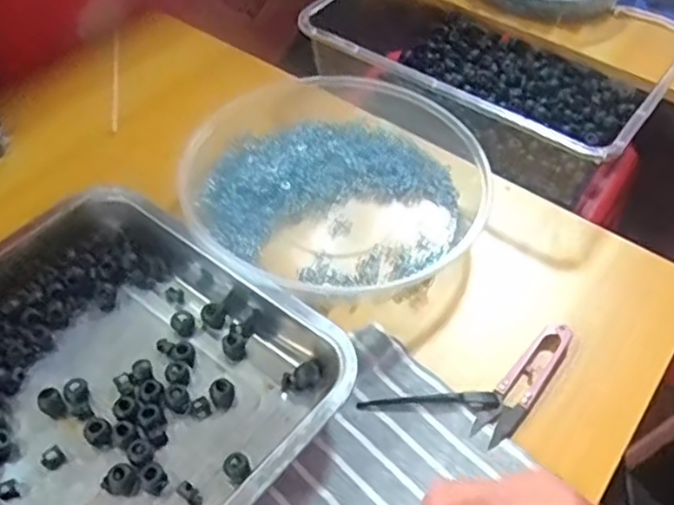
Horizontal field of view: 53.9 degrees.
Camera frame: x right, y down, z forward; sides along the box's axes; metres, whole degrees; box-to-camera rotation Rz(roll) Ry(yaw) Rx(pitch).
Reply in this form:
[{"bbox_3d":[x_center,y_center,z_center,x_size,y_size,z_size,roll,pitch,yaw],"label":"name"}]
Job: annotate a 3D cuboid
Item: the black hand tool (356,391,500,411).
[{"bbox_3d":[0.058,0.095,0.416,0.089,0.005,0.012,-2,51,-4],"label":"black hand tool"}]

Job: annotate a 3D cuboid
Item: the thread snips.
[{"bbox_3d":[0.121,0.082,0.426,0.024,0.013,0.098,33,57,22],"label":"thread snips"}]

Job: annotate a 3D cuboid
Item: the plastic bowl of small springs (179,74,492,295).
[{"bbox_3d":[0.002,-0.073,0.521,0.225,0.046,0.227,1,51,-1],"label":"plastic bowl of small springs"}]

